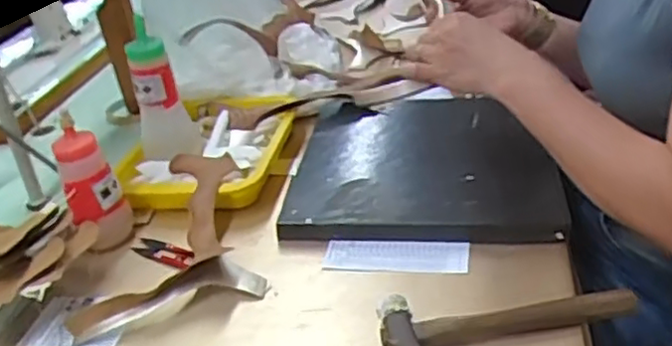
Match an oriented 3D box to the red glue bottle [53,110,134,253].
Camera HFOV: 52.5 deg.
[{"bbox_3d":[-0.262,0.017,0.728,0.052,0.137,0.060,-4,30,2],"label":"red glue bottle"}]

